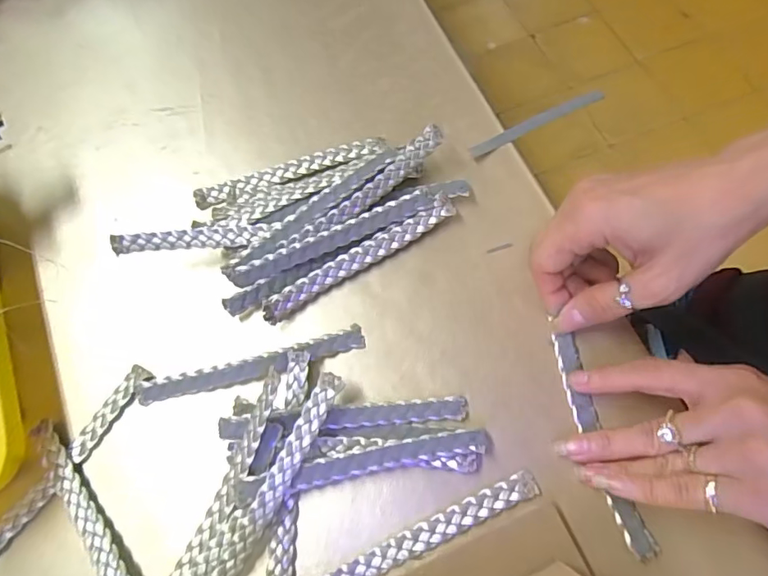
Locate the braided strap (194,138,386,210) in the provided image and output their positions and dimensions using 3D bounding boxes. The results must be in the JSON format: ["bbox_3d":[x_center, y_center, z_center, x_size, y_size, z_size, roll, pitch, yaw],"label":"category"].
[{"bbox_3d":[-0.064,-0.080,0.353,0.134,0.007,0.016,-18,67,-5],"label":"braided strap"}]

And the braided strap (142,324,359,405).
[{"bbox_3d":[-0.078,0.046,0.302,0.134,0.012,0.015,-15,67,-4],"label":"braided strap"}]

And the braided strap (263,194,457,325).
[{"bbox_3d":[-0.015,-0.019,0.321,0.135,0.014,0.013,-31,69,-10],"label":"braided strap"}]

